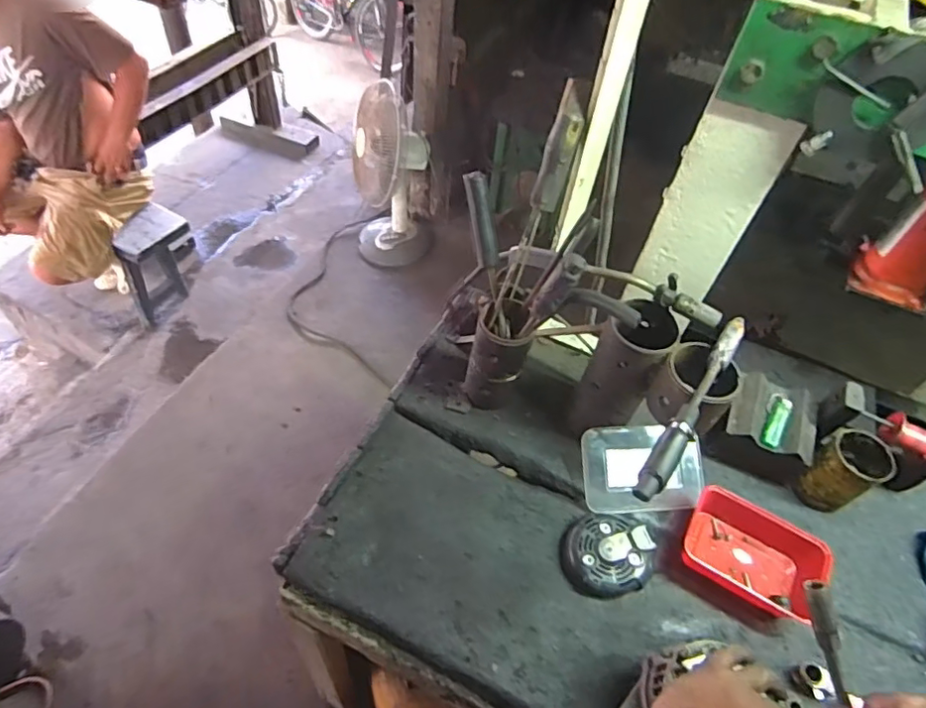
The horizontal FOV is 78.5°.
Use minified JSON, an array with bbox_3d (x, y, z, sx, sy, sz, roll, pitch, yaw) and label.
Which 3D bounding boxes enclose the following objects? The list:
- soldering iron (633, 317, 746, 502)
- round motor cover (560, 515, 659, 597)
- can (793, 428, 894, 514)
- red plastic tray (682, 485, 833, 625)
[{"bbox_3d":[0.259,0.053,0.630,0.026,0.028,0.273,32,55,18],"label":"soldering iron"},{"bbox_3d":[0.189,0.268,0.749,0.112,0.033,0.101,16,52,7],"label":"round motor cover"},{"bbox_3d":[0.532,0.167,0.801,0.083,0.104,0.077,3,52,-4],"label":"can"},{"bbox_3d":[0.388,0.273,0.759,0.176,0.065,0.121,29,54,16],"label":"red plastic tray"}]

